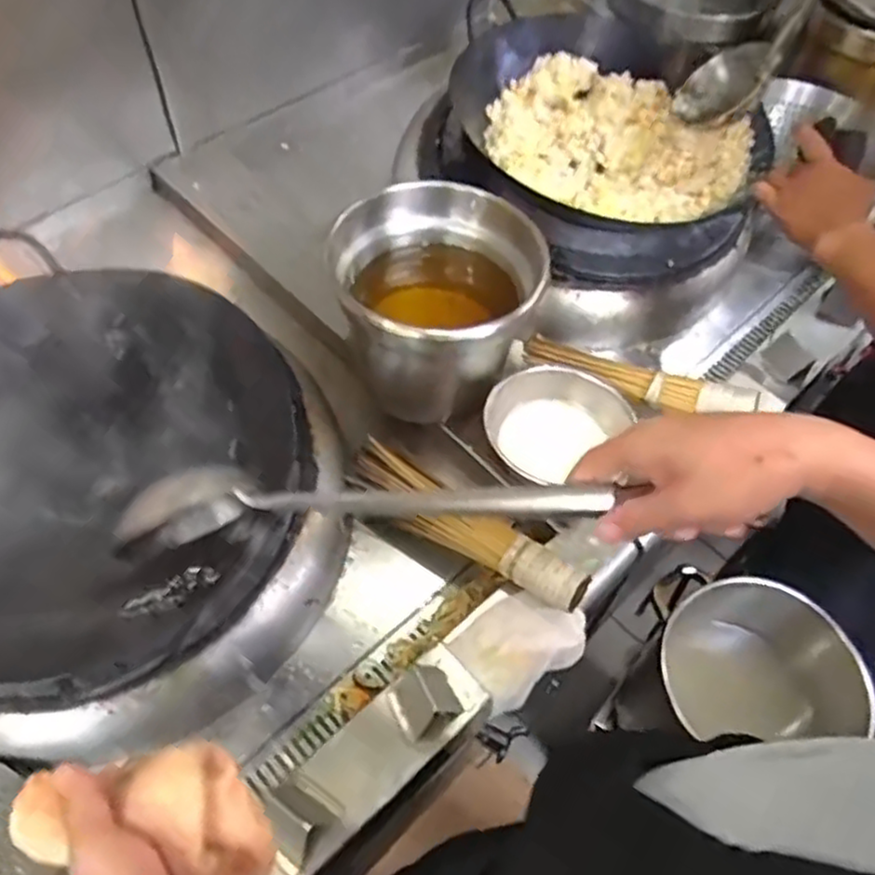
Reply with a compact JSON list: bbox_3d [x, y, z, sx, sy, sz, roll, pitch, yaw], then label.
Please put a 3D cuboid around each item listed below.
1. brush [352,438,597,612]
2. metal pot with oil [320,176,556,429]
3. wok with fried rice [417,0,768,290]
[{"bbox_3d":[0.026,0.096,0.791,0.291,0.044,0.056,33,61,19],"label":"brush"},{"bbox_3d":[0.002,-0.151,0.829,0.191,0.206,0.223,34,61,19],"label":"metal pot with oil"},{"bbox_3d":[0.210,-0.413,1.030,0.470,0.157,0.358,39,63,22],"label":"wok with fried rice"}]

